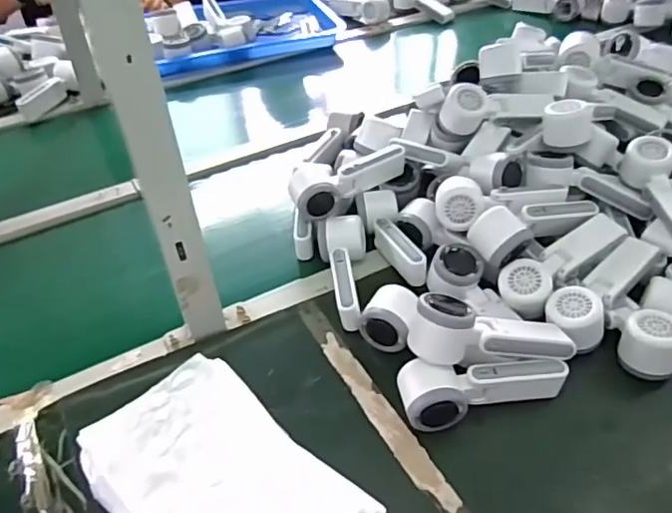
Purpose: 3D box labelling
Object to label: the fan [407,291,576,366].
[{"bbox_3d":[0.157,0.077,0.571,0.167,0.059,0.049,7,42,-11],"label":"fan"}]

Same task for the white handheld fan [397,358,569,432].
[{"bbox_3d":[0.149,0.135,0.559,0.167,0.050,0.056,-3,43,0],"label":"white handheld fan"}]

